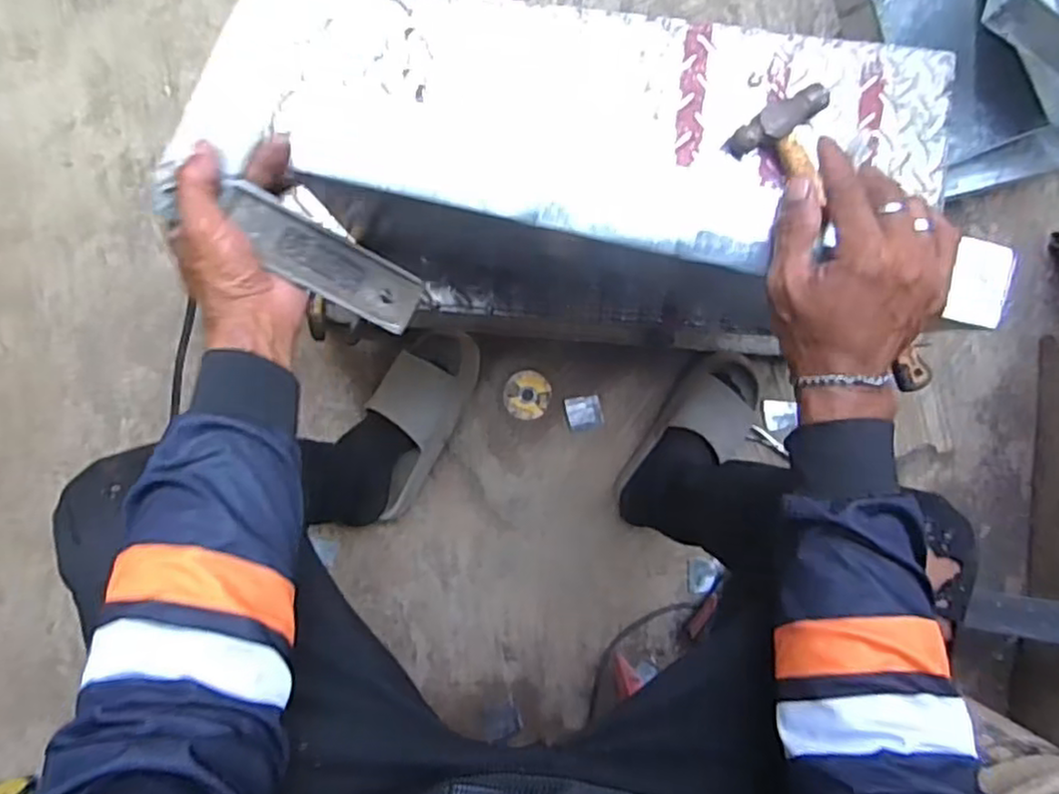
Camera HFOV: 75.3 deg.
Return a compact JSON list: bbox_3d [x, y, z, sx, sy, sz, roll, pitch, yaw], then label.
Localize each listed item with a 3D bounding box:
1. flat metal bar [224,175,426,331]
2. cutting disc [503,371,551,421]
[{"bbox_3d":[-0.146,-0.097,0.489,0.142,0.009,0.046,32,90,-21],"label":"flat metal bar"},{"bbox_3d":[-0.002,-0.002,0.968,0.066,0.005,0.068,2,93,-5],"label":"cutting disc"}]

